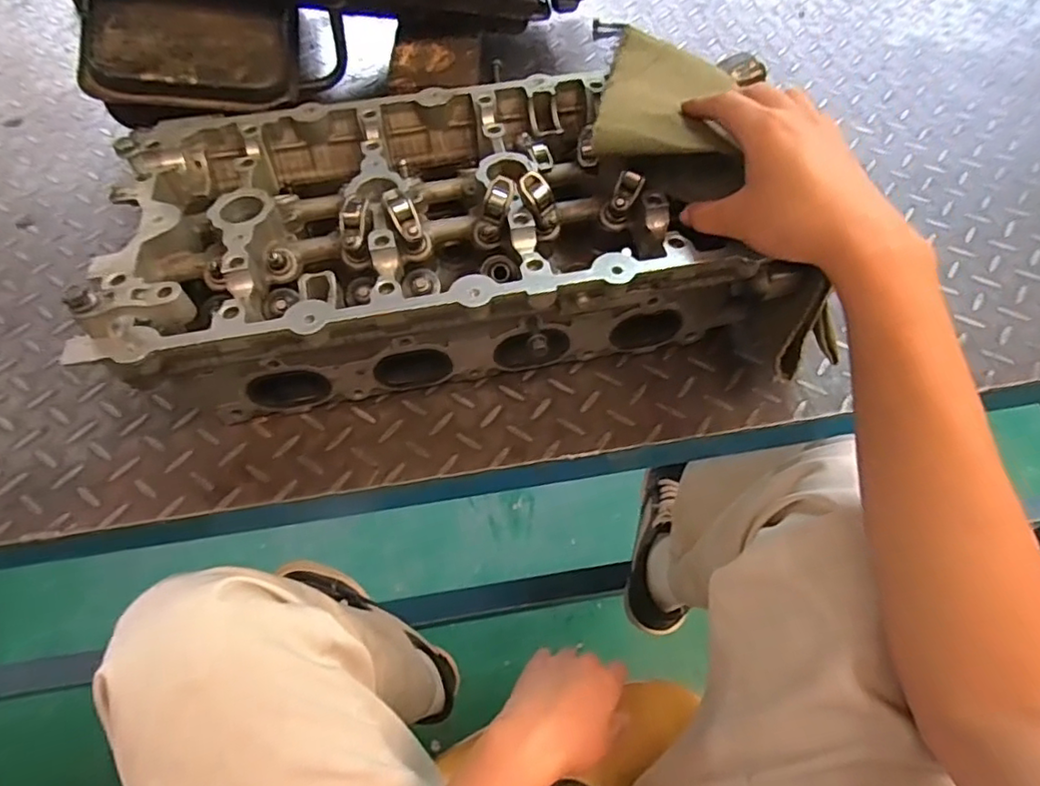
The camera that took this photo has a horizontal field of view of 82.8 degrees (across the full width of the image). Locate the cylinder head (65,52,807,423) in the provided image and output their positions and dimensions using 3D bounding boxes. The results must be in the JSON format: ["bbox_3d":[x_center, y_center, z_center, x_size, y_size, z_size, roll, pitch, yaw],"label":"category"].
[{"bbox_3d":[-0.055,-0.119,0.455,0.421,0.143,0.232,-10,59,-5],"label":"cylinder head"}]

